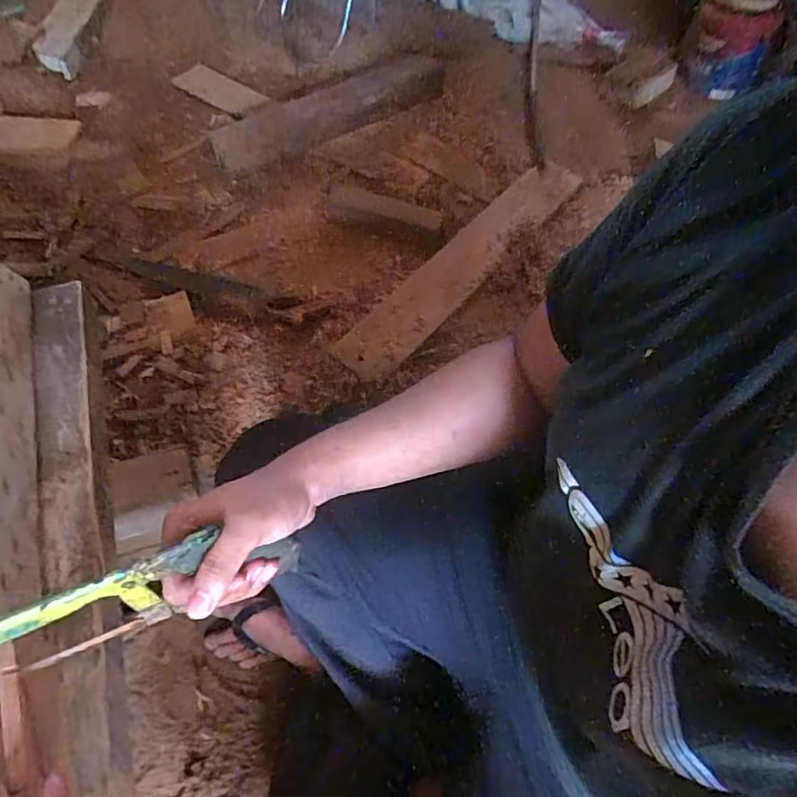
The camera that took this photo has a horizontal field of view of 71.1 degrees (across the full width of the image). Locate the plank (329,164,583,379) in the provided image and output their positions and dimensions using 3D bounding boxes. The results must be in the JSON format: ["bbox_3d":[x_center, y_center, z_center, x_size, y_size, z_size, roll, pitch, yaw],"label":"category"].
[{"bbox_3d":[0.155,-0.304,1.140,0.109,0.022,0.759,33,62,18],"label":"plank"}]

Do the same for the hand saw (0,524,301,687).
[{"bbox_3d":[-0.251,0.156,0.322,0.397,0.084,0.015,-19,60,-17],"label":"hand saw"}]

